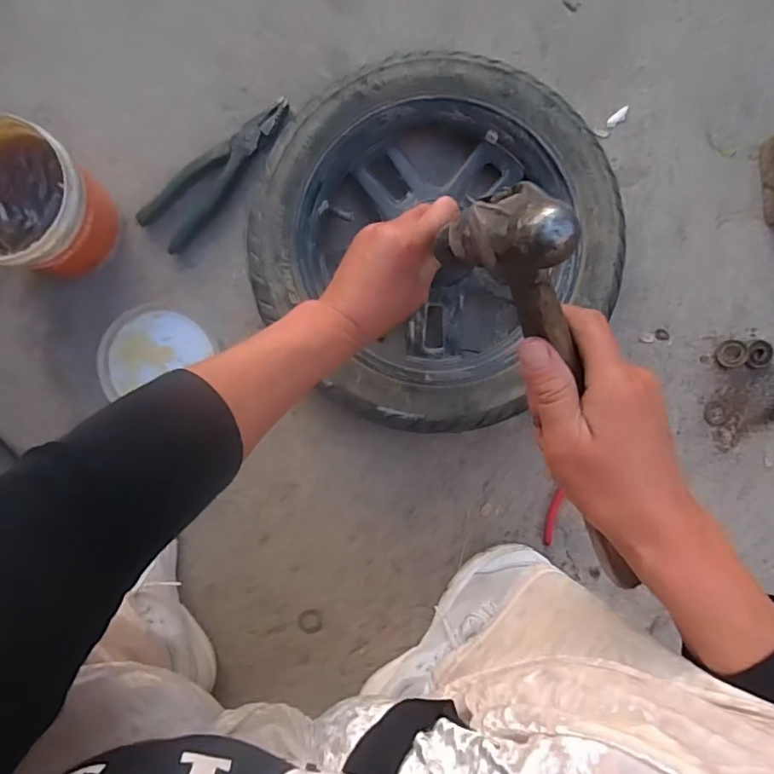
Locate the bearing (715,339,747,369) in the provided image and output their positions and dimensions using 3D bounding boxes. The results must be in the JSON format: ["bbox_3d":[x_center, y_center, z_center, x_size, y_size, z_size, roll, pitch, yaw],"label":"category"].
[{"bbox_3d":[0.359,-0.034,0.561,0.027,0.007,0.029,-3,94,2],"label":"bearing"}]

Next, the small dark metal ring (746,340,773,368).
[{"bbox_3d":[0.389,-0.034,0.565,0.028,0.007,0.028,0,94,1],"label":"small dark metal ring"}]

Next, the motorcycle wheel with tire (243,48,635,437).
[{"bbox_3d":[0.041,-0.145,0.531,0.324,0.066,0.329,0,94,1],"label":"motorcycle wheel with tire"}]

